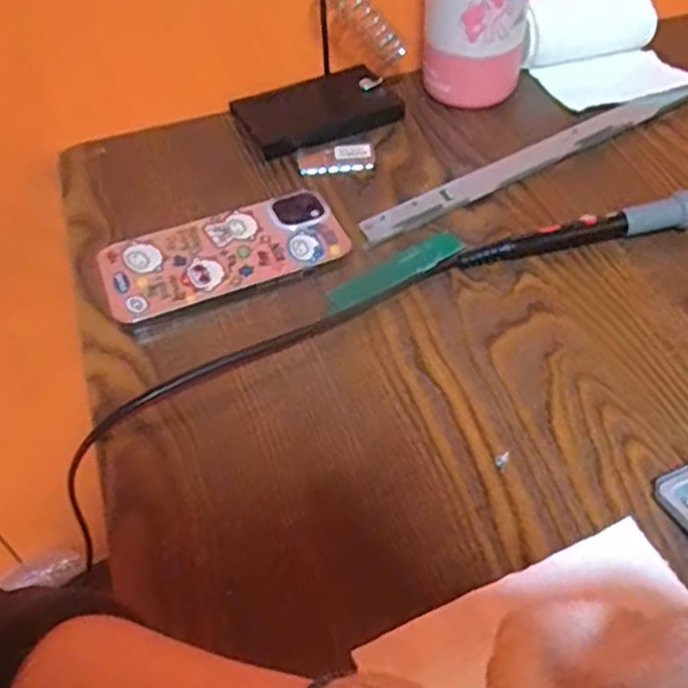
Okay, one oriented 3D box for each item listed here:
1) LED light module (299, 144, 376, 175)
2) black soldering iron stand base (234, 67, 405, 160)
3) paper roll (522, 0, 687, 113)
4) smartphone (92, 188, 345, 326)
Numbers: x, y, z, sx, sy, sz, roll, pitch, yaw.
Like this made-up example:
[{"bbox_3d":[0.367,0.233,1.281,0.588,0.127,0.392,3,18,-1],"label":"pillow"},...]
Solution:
[{"bbox_3d":[-0.005,-0.130,0.495,0.053,0.005,0.023,-9,51,-5],"label":"LED light module"},{"bbox_3d":[-0.017,-0.172,0.528,0.112,0.016,0.074,-20,53,-13],"label":"black soldering iron stand base"},{"bbox_3d":[0.199,-0.223,0.527,0.121,0.051,0.090,-17,52,-11],"label":"paper roll"},{"bbox_3d":[-0.073,-0.054,0.432,0.143,0.014,0.065,-21,53,-14],"label":"smartphone"}]

